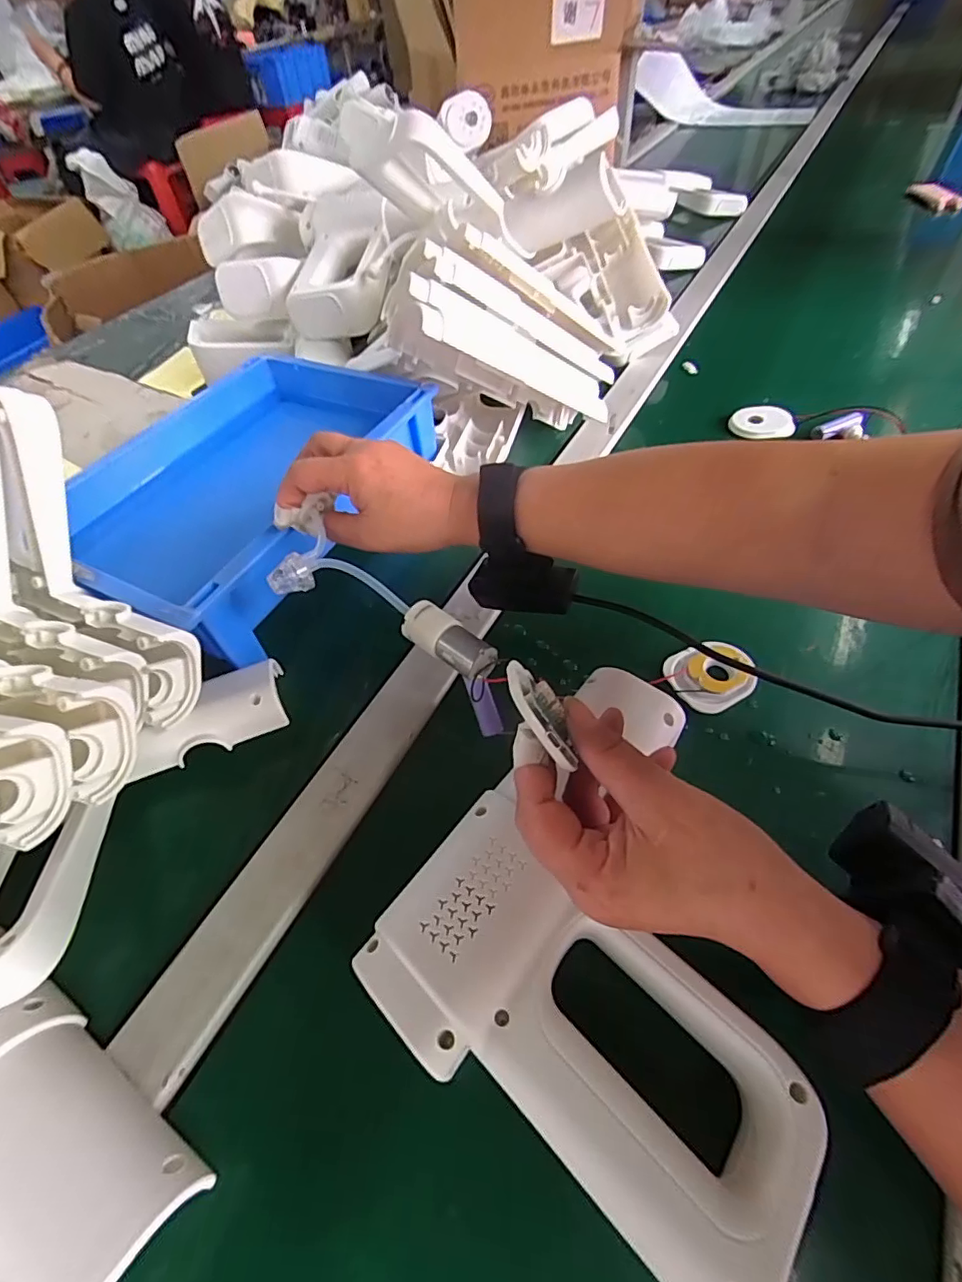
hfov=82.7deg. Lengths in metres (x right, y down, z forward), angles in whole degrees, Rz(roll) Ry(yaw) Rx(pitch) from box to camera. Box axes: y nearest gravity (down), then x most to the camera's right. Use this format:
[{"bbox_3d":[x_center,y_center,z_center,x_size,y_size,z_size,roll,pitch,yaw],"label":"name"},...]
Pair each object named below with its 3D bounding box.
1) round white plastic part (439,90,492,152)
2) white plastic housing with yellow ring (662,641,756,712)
[{"bbox_3d":[-0.016,-0.664,0.697,0.055,0.067,0.011,-25,68,38],"label":"round white plastic part"},{"bbox_3d":[0.158,0.022,0.372,0.057,0.007,0.047,-25,54,-14],"label":"white plastic housing with yellow ring"}]

